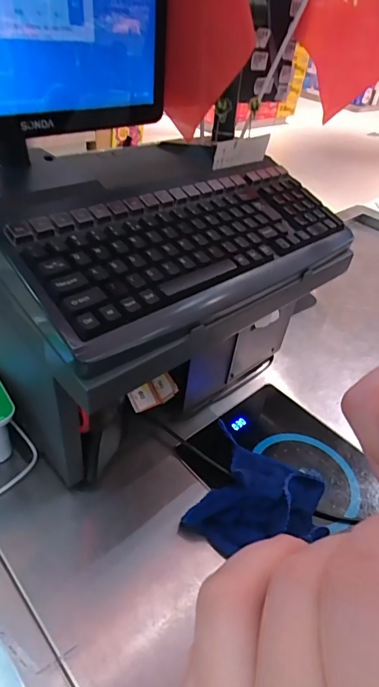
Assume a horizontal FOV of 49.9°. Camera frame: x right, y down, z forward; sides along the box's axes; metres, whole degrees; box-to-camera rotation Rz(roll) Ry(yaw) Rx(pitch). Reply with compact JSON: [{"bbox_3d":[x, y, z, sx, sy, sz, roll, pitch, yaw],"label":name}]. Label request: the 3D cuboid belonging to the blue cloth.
[{"bbox_3d":[0.080,0.169,0.472,0.146,0.050,0.155,22,43,15],"label":"blue cloth"}]

